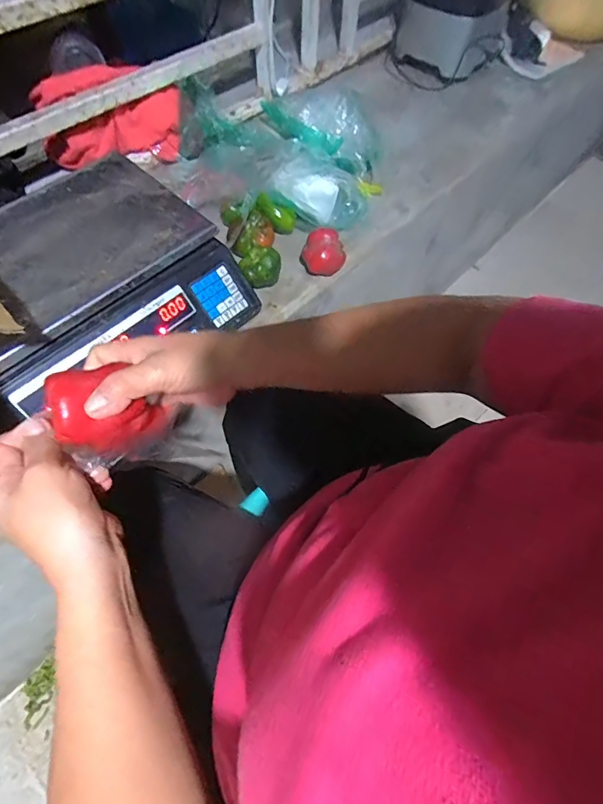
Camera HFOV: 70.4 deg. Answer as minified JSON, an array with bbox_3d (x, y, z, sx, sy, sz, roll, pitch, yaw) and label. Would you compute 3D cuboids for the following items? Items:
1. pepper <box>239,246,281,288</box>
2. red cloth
[{"bbox_3d":[-0.063,-0.204,0.653,0.059,0.050,0.067,-5,63,-5],"label":"pepper"},{"bbox_3d":[-0.307,-0.460,0.697,0.234,0.125,0.074,-18,65,-11],"label":"red cloth"}]

